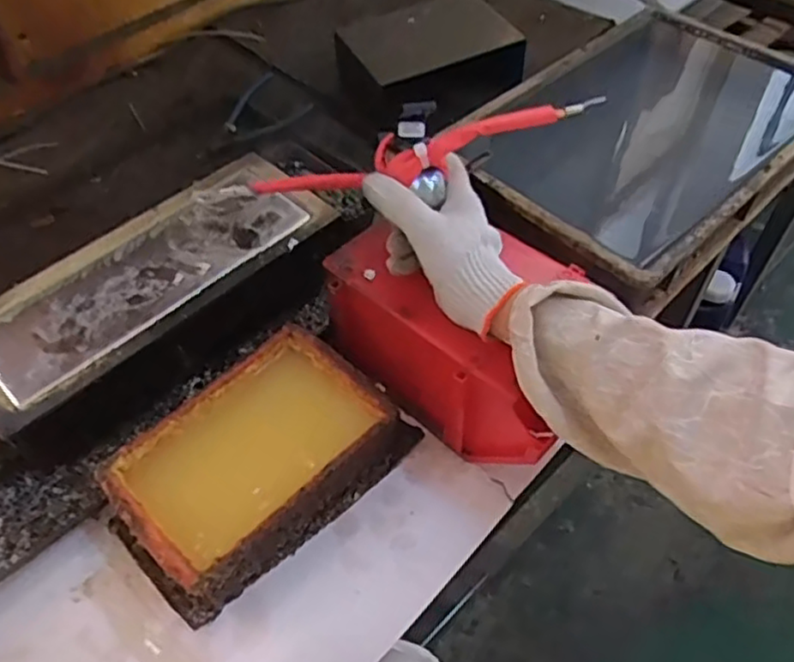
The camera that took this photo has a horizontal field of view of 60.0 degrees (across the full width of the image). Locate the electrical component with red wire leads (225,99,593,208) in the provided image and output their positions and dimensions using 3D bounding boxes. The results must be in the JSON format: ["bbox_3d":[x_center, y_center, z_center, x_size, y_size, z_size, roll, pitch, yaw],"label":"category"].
[{"bbox_3d":[-0.012,-0.133,0.531,0.313,0.058,0.070,-7,46,32],"label":"electrical component with red wire leads"}]

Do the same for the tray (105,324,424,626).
[{"bbox_3d":[-0.108,0.102,0.546,0.226,0.072,0.135,-39,60,-25],"label":"tray"}]

